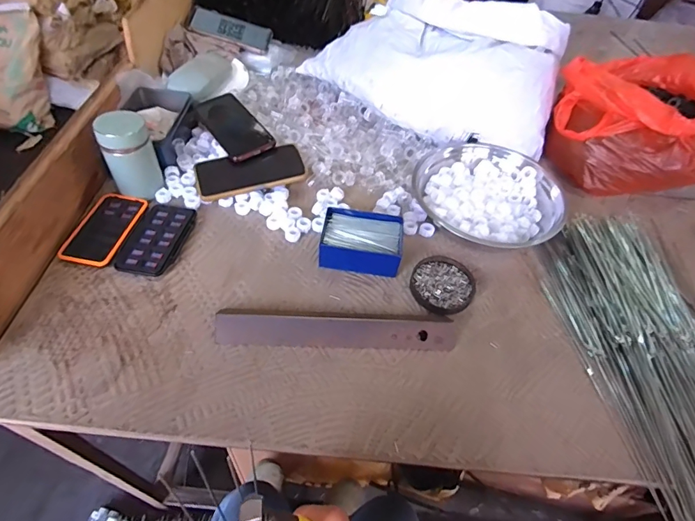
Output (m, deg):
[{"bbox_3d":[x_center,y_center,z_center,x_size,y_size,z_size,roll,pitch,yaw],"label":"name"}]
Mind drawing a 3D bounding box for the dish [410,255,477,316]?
[{"bbox_3d":[0.131,0.031,0.581,0.083,0.006,0.090,2,52,-3],"label":"dish"}]

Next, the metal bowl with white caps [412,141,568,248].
[{"bbox_3d":[0.214,-0.104,0.649,0.222,0.059,0.199,25,54,14],"label":"metal bowl with white caps"}]

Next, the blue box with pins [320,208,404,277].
[{"bbox_3d":[0.021,-0.026,0.596,0.108,0.041,0.089,9,52,2],"label":"blue box with pins"}]

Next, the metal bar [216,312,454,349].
[{"bbox_3d":[-0.009,0.088,0.520,0.290,0.024,0.032,2,52,-4],"label":"metal bar"}]

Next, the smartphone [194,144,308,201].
[{"bbox_3d":[-0.148,-0.139,0.654,0.161,0.012,0.065,-16,71,-9],"label":"smartphone"}]

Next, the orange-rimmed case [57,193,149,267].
[{"bbox_3d":[-0.338,-0.048,0.594,0.075,0.008,0.128,9,52,2],"label":"orange-rimmed case"}]

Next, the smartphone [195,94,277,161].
[{"bbox_3d":[-0.189,-0.223,0.706,0.074,0.008,0.158,-32,63,-15],"label":"smartphone"}]

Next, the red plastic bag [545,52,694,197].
[{"bbox_3d":[0.514,-0.242,0.740,0.289,0.144,0.263,-27,59,-23],"label":"red plastic bag"}]

